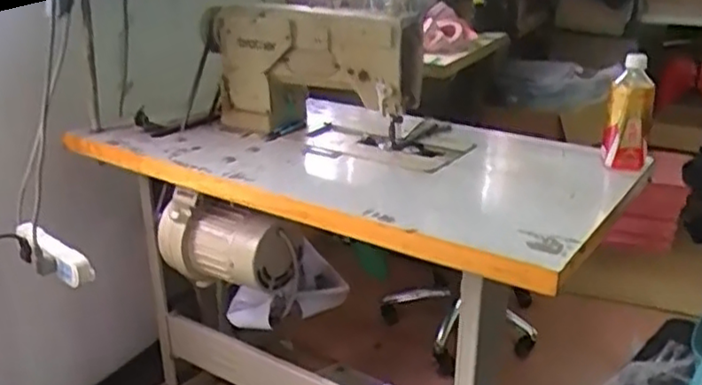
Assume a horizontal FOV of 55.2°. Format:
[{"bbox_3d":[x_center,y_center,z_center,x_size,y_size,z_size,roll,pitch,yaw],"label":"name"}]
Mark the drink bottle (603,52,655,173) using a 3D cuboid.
[{"bbox_3d":[0.473,-0.134,1.143,0.070,0.184,0.055,8,25,21],"label":"drink bottle"}]

